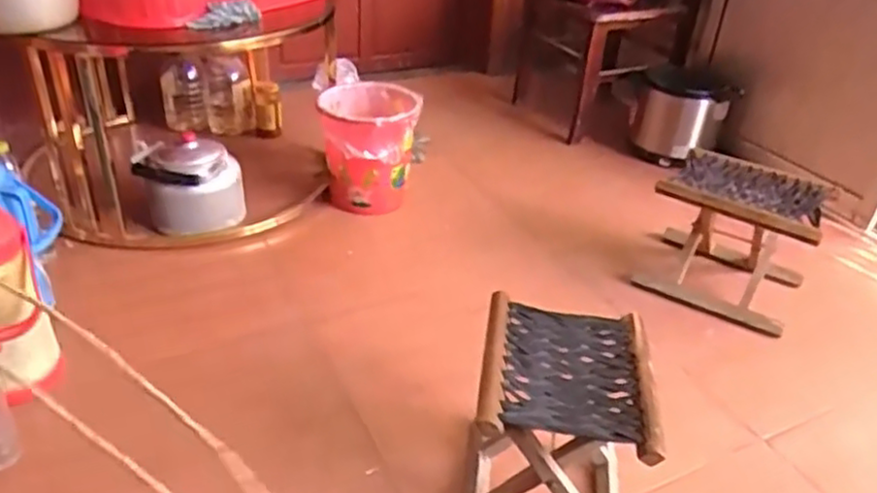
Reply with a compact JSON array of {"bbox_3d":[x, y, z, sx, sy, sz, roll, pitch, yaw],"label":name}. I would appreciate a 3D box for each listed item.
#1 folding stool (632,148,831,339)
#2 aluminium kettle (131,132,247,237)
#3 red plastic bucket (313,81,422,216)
[{"bbox_3d":[0.626,-0.024,1.484,0.301,0.237,0.255,22,38,26],"label":"folding stool"},{"bbox_3d":[-0.570,-0.136,1.609,0.224,0.188,0.197,-14,37,-24],"label":"aluminium kettle"},{"bbox_3d":[-0.171,-0.243,1.742,0.238,0.260,0.236,5,33,2],"label":"red plastic bucket"}]

